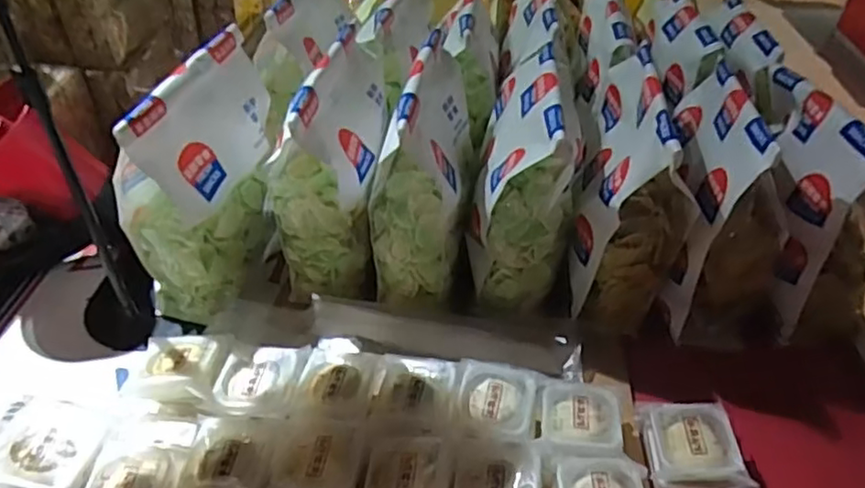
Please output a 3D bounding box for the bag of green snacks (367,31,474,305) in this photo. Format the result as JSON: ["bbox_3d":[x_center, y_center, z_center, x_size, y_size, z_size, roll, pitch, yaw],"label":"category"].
[{"bbox_3d":[-0.008,-0.095,0.800,0.109,0.268,0.234,7,41,7],"label":"bag of green snacks"}]

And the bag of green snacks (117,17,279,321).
[{"bbox_3d":[-0.273,-0.078,0.794,0.094,0.287,0.236,11,42,11],"label":"bag of green snacks"}]

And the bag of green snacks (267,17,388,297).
[{"bbox_3d":[-0.132,-0.097,0.815,0.119,0.280,0.219,3,41,2],"label":"bag of green snacks"}]

